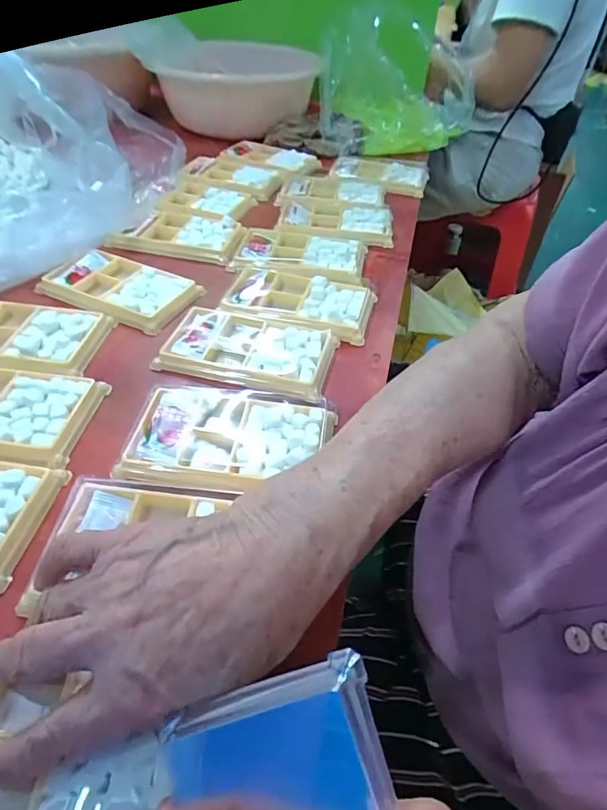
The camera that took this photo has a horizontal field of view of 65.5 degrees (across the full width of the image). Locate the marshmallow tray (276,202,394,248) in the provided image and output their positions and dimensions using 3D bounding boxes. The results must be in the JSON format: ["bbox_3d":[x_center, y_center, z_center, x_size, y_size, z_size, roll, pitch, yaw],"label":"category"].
[{"bbox_3d":[0.039,-0.221,0.562,0.131,0.014,0.094,8,47,4],"label":"marshmallow tray"}]

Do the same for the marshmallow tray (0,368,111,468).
[{"bbox_3d":[-0.220,0.005,0.330,0.136,0.015,0.078,6,46,3],"label":"marshmallow tray"}]

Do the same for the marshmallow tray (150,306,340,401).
[{"bbox_3d":[-0.045,-0.046,0.388,0.134,0.012,0.079,13,47,9],"label":"marshmallow tray"}]

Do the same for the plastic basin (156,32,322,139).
[{"bbox_3d":[-0.096,-0.496,0.741,0.233,0.102,0.273,-3,47,-6],"label":"plastic basin"}]

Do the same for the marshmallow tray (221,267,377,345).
[{"bbox_3d":[-0.007,-0.098,0.442,0.142,0.021,0.081,13,47,9],"label":"marshmallow tray"}]

